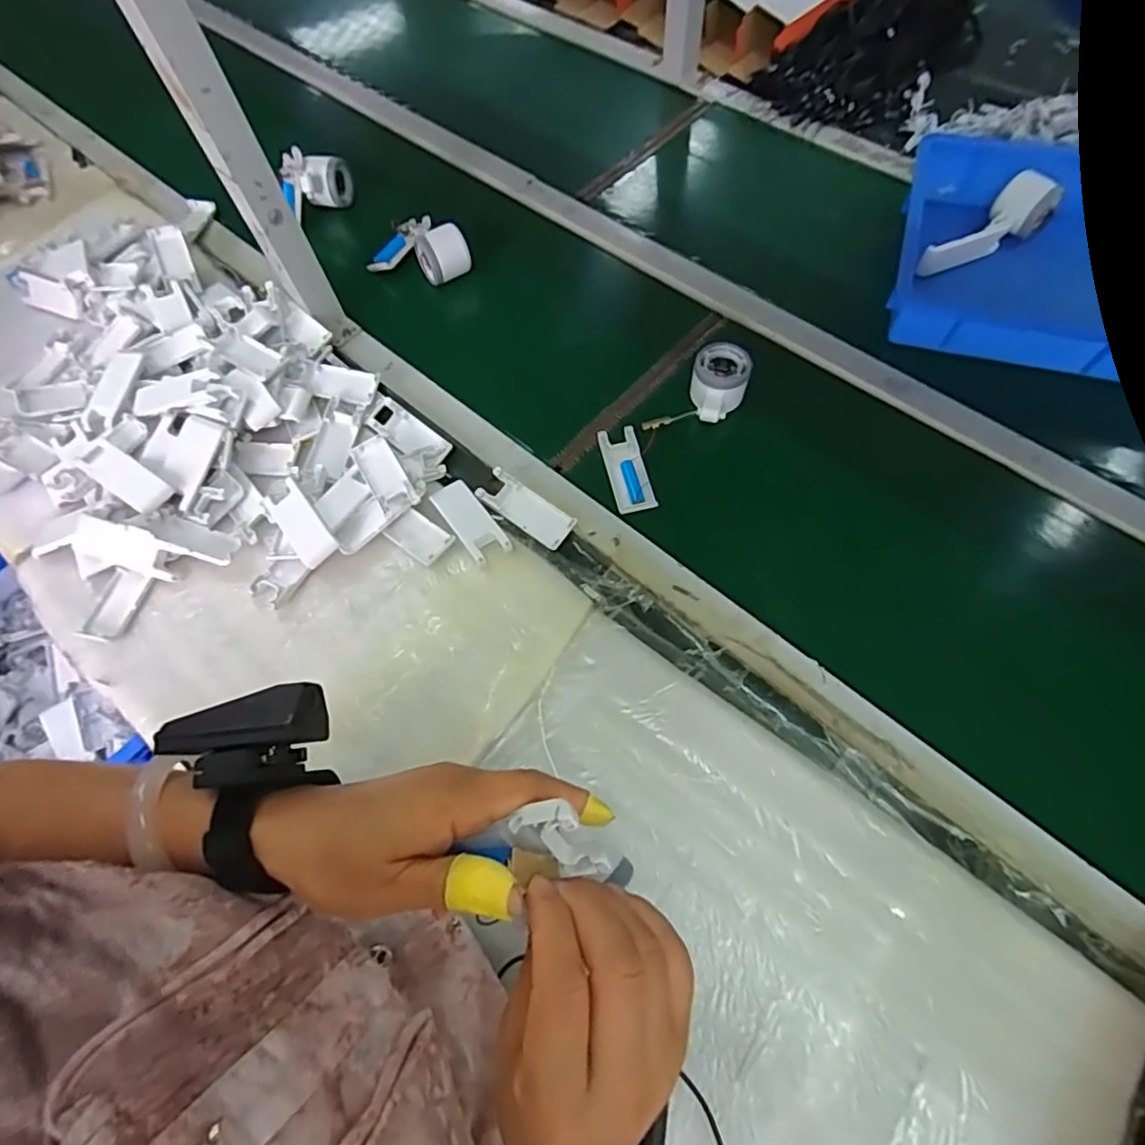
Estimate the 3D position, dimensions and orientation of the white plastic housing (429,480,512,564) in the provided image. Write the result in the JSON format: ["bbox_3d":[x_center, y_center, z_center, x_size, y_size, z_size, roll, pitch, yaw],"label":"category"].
[{"bbox_3d":[-0.103,-0.053,0.603,0.040,0.007,0.098,-34,68,-12],"label":"white plastic housing"}]

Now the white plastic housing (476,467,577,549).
[{"bbox_3d":[-0.047,-0.064,0.617,0.105,0.014,0.038,33,71,16],"label":"white plastic housing"}]

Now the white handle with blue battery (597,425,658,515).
[{"bbox_3d":[0.056,-0.111,0.631,0.040,0.016,0.102,-12,66,-3],"label":"white handle with blue battery"}]

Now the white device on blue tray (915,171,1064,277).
[{"bbox_3d":[0.484,-0.409,0.725,0.176,0.064,0.058,-29,66,9],"label":"white device on blue tray"}]

